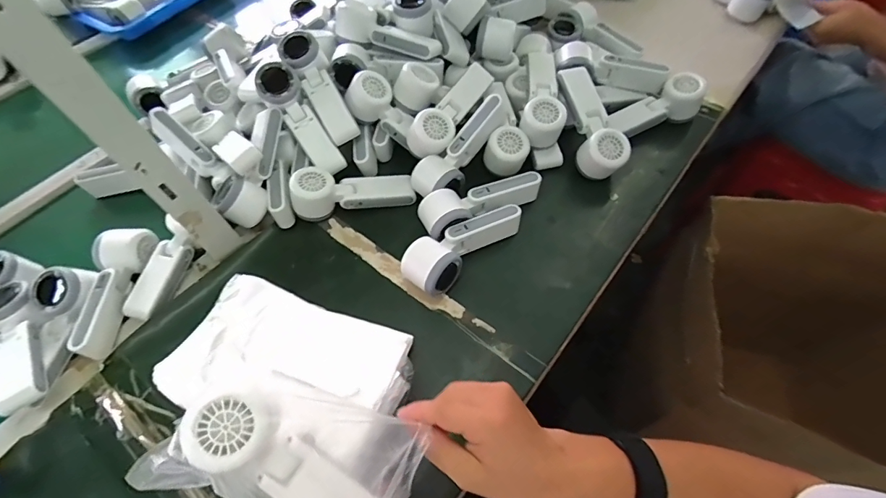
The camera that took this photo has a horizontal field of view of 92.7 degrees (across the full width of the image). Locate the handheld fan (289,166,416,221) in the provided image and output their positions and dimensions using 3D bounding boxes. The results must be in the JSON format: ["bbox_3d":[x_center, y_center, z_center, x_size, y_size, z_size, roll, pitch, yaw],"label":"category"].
[{"bbox_3d":[-0.125,-0.087,0.585,0.164,0.056,0.061,-11,60,-5],"label":"handheld fan"}]

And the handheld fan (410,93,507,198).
[{"bbox_3d":[0.030,-0.136,0.582,0.169,0.055,0.057,-45,67,0],"label":"handheld fan"}]

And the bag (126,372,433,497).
[{"bbox_3d":[-0.108,0.143,0.300,0.176,0.037,0.092,15,59,-12],"label":"bag"}]

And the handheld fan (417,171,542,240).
[{"bbox_3d":[0.052,-0.062,0.567,0.166,0.050,0.059,-24,62,-12],"label":"handheld fan"}]

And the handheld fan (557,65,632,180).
[{"bbox_3d":[0.208,-0.182,0.599,0.053,0.045,0.165,-14,77,-6],"label":"handheld fan"}]

